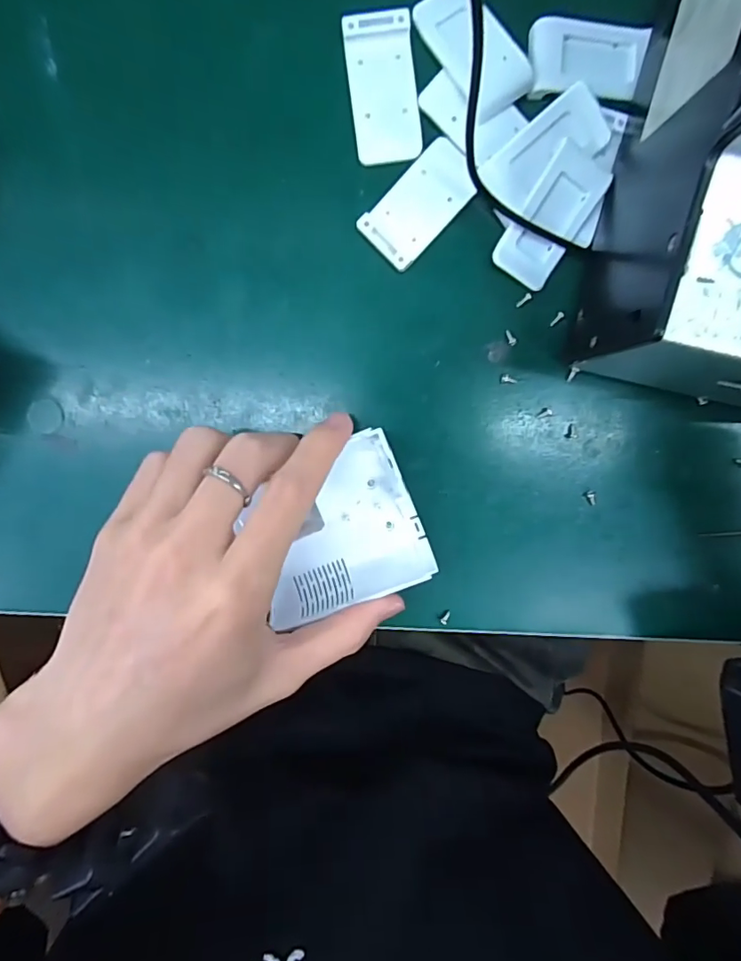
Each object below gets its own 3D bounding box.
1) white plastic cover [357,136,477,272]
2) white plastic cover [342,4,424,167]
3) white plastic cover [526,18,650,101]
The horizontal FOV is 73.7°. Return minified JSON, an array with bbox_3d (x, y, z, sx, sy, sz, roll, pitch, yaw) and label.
[{"bbox_3d":[0.022,-0.121,0.217,0.053,0.006,0.028,-45,95,4],"label":"white plastic cover"},{"bbox_3d":[0.006,-0.167,0.211,0.028,0.004,0.056,-7,96,0],"label":"white plastic cover"},{"bbox_3d":[0.093,-0.180,0.211,0.049,0.004,0.030,0,96,-1],"label":"white plastic cover"}]

